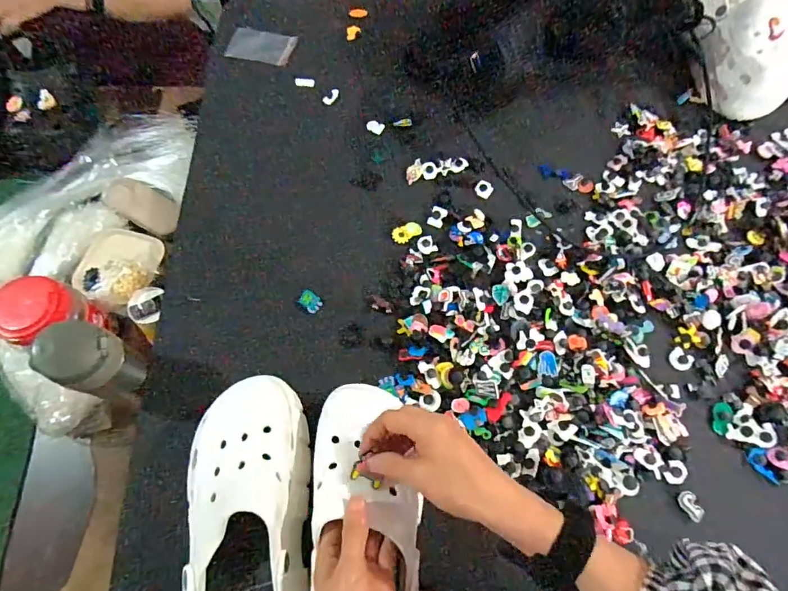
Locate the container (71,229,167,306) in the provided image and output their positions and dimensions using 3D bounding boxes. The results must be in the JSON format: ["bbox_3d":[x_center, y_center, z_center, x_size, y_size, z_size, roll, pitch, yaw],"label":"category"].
[{"bbox_3d":[-0.399,-0.044,0.648,0.130,0.034,0.118,13,67,6],"label":"container"}]

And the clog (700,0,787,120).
[{"bbox_3d":[0.517,-0.386,0.674,0.103,0.098,0.247,-4,67,1],"label":"clog"}]

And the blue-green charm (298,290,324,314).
[{"bbox_3d":[-0.106,0.008,0.570,0.030,0.011,0.023,37,73,17],"label":"blue-green charm"}]

